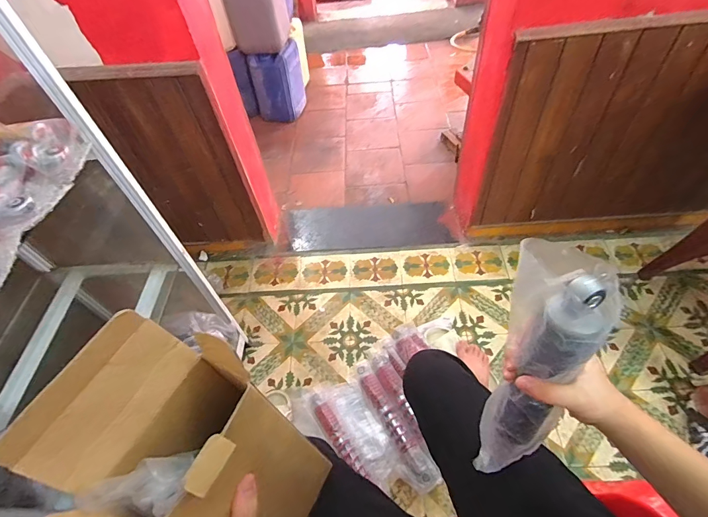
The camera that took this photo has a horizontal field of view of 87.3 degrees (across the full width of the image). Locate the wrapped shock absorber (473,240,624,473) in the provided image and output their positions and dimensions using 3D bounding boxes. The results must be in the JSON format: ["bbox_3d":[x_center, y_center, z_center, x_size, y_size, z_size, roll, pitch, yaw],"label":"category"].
[{"bbox_3d":[0.192,0.154,0.419,0.054,0.389,0.080,1,38,7],"label":"wrapped shock absorber"}]

